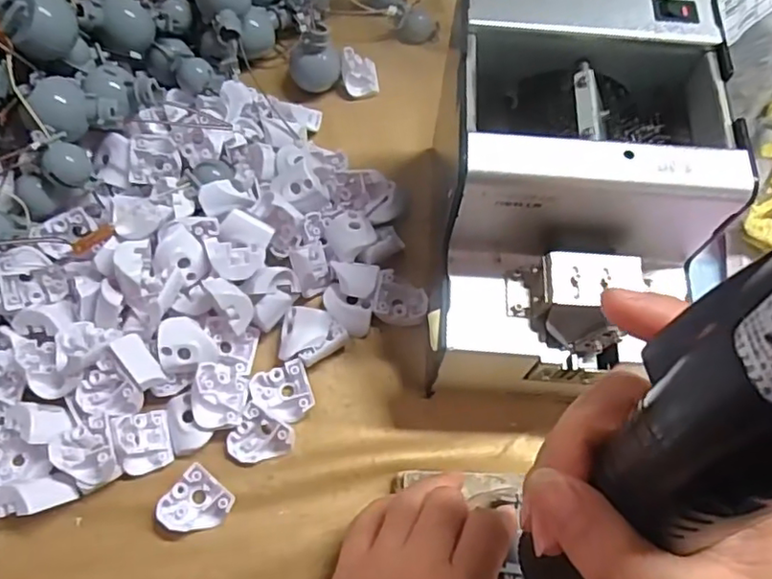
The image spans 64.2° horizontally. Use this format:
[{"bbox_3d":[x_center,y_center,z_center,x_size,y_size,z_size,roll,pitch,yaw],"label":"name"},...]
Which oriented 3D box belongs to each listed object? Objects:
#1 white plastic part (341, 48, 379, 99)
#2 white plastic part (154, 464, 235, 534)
[{"bbox_3d":[-0.019,-0.162,0.457,0.026,0.020,0.031,-5,65,-4],"label":"white plastic part"},{"bbox_3d":[-0.099,0.114,0.323,0.029,0.014,0.032,36,69,14],"label":"white plastic part"}]

